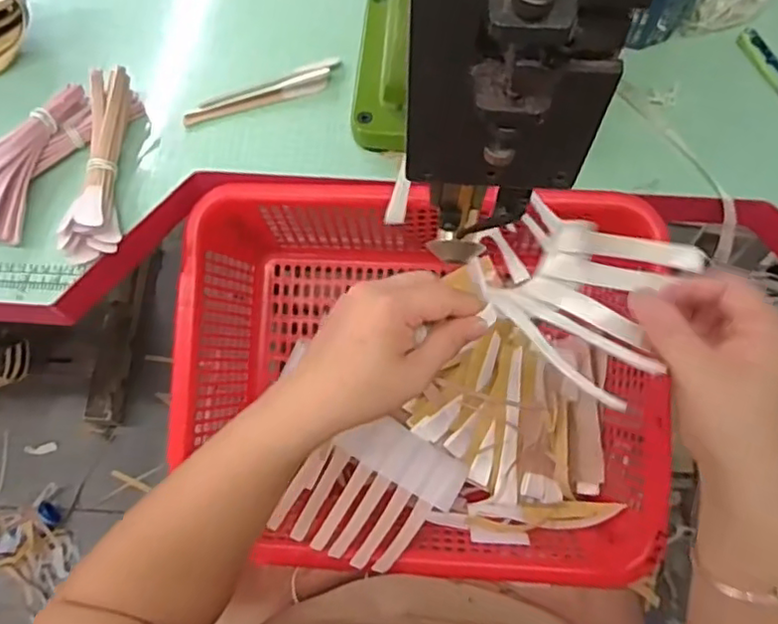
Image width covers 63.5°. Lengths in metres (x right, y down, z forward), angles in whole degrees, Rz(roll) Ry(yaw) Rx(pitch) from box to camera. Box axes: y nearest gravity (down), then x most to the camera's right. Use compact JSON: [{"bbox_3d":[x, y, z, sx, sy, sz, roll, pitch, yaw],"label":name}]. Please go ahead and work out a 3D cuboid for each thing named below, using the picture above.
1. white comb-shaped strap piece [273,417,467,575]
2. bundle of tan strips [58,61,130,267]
[{"bbox_3d":[-0.025,0.160,0.591,0.156,0.048,0.156,3,47,-3],"label":"white comb-shaped strap piece"},{"bbox_3d":[-0.250,-0.128,0.541,0.045,0.041,0.170,-4,66,-2],"label":"bundle of tan strips"}]

